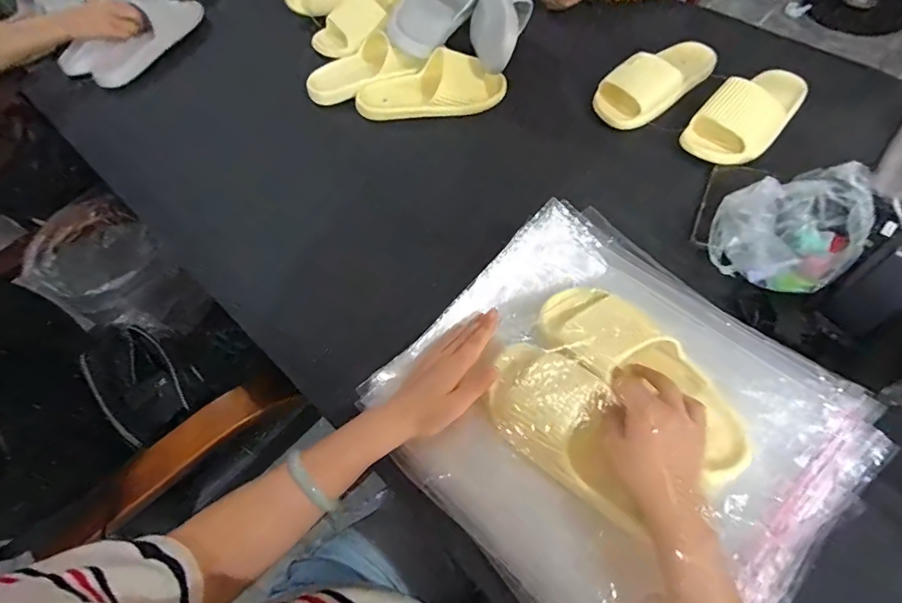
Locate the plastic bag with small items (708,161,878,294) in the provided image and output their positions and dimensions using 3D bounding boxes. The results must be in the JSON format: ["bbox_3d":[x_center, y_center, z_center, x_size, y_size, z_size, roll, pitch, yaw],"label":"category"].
[{"bbox_3d":[0.393,-0.095,0.548,0.145,0.088,0.144,20,63,15],"label":"plastic bag with small items"}]

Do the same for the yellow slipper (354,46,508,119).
[{"bbox_3d":[-0.034,-0.352,0.753,0.235,0.064,0.087,-6,59,0],"label":"yellow slipper"}]

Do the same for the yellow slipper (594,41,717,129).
[{"bbox_3d":[0.326,-0.359,0.742,0.214,0.058,0.102,-39,65,-18],"label":"yellow slipper"}]

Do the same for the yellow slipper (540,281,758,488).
[{"bbox_3d":[0.192,0.067,0.467,0.093,0.055,0.236,-40,68,-18],"label":"yellow slipper"}]

